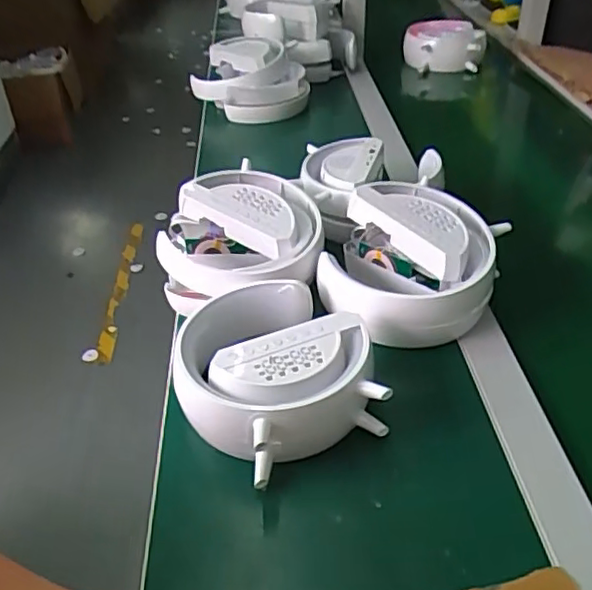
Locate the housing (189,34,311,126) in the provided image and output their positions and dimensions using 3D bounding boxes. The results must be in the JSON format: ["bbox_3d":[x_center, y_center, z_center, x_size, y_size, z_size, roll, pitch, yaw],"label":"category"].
[{"bbox_3d":[-0.076,-0.343,1.011,0.158,0.097,0.149,-2,37,1],"label":"housing"}]

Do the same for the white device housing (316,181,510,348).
[{"bbox_3d":[0.104,-0.027,0.571,0.144,0.080,0.168,13,40,20],"label":"white device housing"}]

